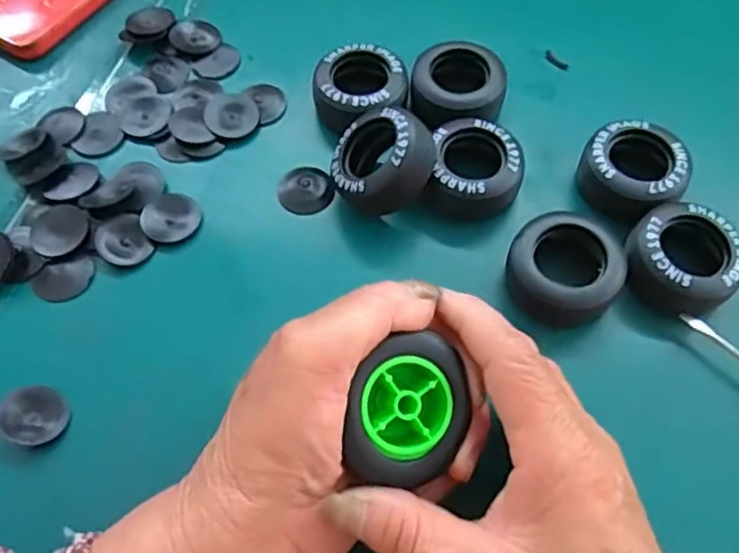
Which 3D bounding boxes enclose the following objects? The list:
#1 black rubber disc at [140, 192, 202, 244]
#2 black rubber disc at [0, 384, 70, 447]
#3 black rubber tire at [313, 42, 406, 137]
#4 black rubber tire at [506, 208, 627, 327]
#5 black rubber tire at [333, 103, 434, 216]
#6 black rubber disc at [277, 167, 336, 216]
[{"bbox_3d":[-0.098,-0.030,0.327,0.027,0.004,0.025,0,61,0],"label":"black rubber disc"},{"bbox_3d":[-0.141,0.057,0.276,0.024,0.005,0.024,0,61,0],"label":"black rubber disc"},{"bbox_3d":[-0.006,-0.097,0.353,0.046,0.026,0.048,0,61,0],"label":"black rubber tire"},{"bbox_3d":[0.087,-0.001,0.300,0.050,0.033,0.043,30,65,16],"label":"black rubber tire"},{"bbox_3d":[0.006,-0.055,0.317,0.048,0.025,0.045,-43,49,16],"label":"black rubber tire"},{"bbox_3d":[-0.033,-0.045,0.335,0.027,0.006,0.026,0,61,0],"label":"black rubber disc"}]

